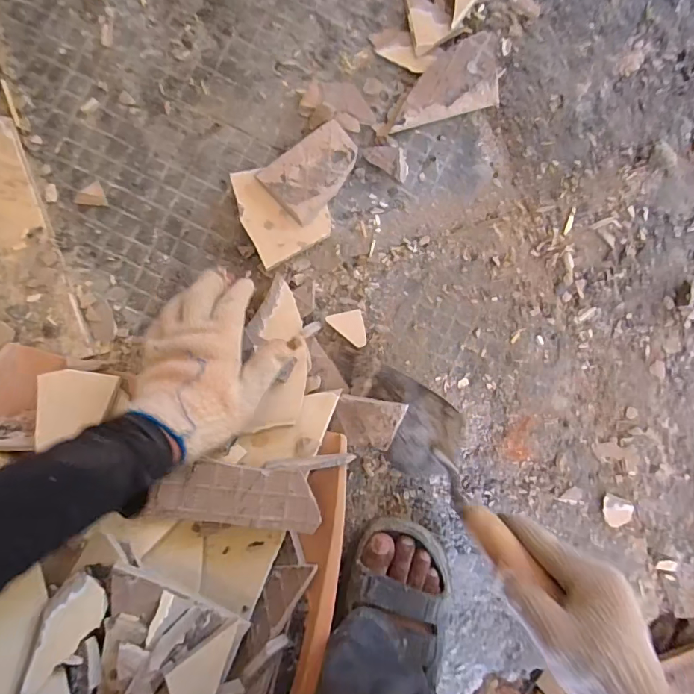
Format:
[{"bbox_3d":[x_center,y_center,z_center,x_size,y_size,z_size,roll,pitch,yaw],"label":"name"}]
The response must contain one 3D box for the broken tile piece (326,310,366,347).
[{"bbox_3d":[0.000,-0.018,0.481,0.038,0.011,0.040,-12,90,-2],"label":"broken tile piece"}]

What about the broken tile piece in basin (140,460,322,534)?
[{"bbox_3d":[-0.097,0.137,0.403,0.148,0.006,0.054,11,89,-14],"label":"broken tile piece in basin"}]

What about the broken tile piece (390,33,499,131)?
[{"bbox_3d":[0.107,-0.291,0.487,0.132,0.015,0.075,-17,90,-2],"label":"broken tile piece"}]

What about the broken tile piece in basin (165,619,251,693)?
[{"bbox_3d":[-0.101,0.251,0.339,0.067,0.004,0.046,-23,96,-32],"label":"broken tile piece in basin"}]

